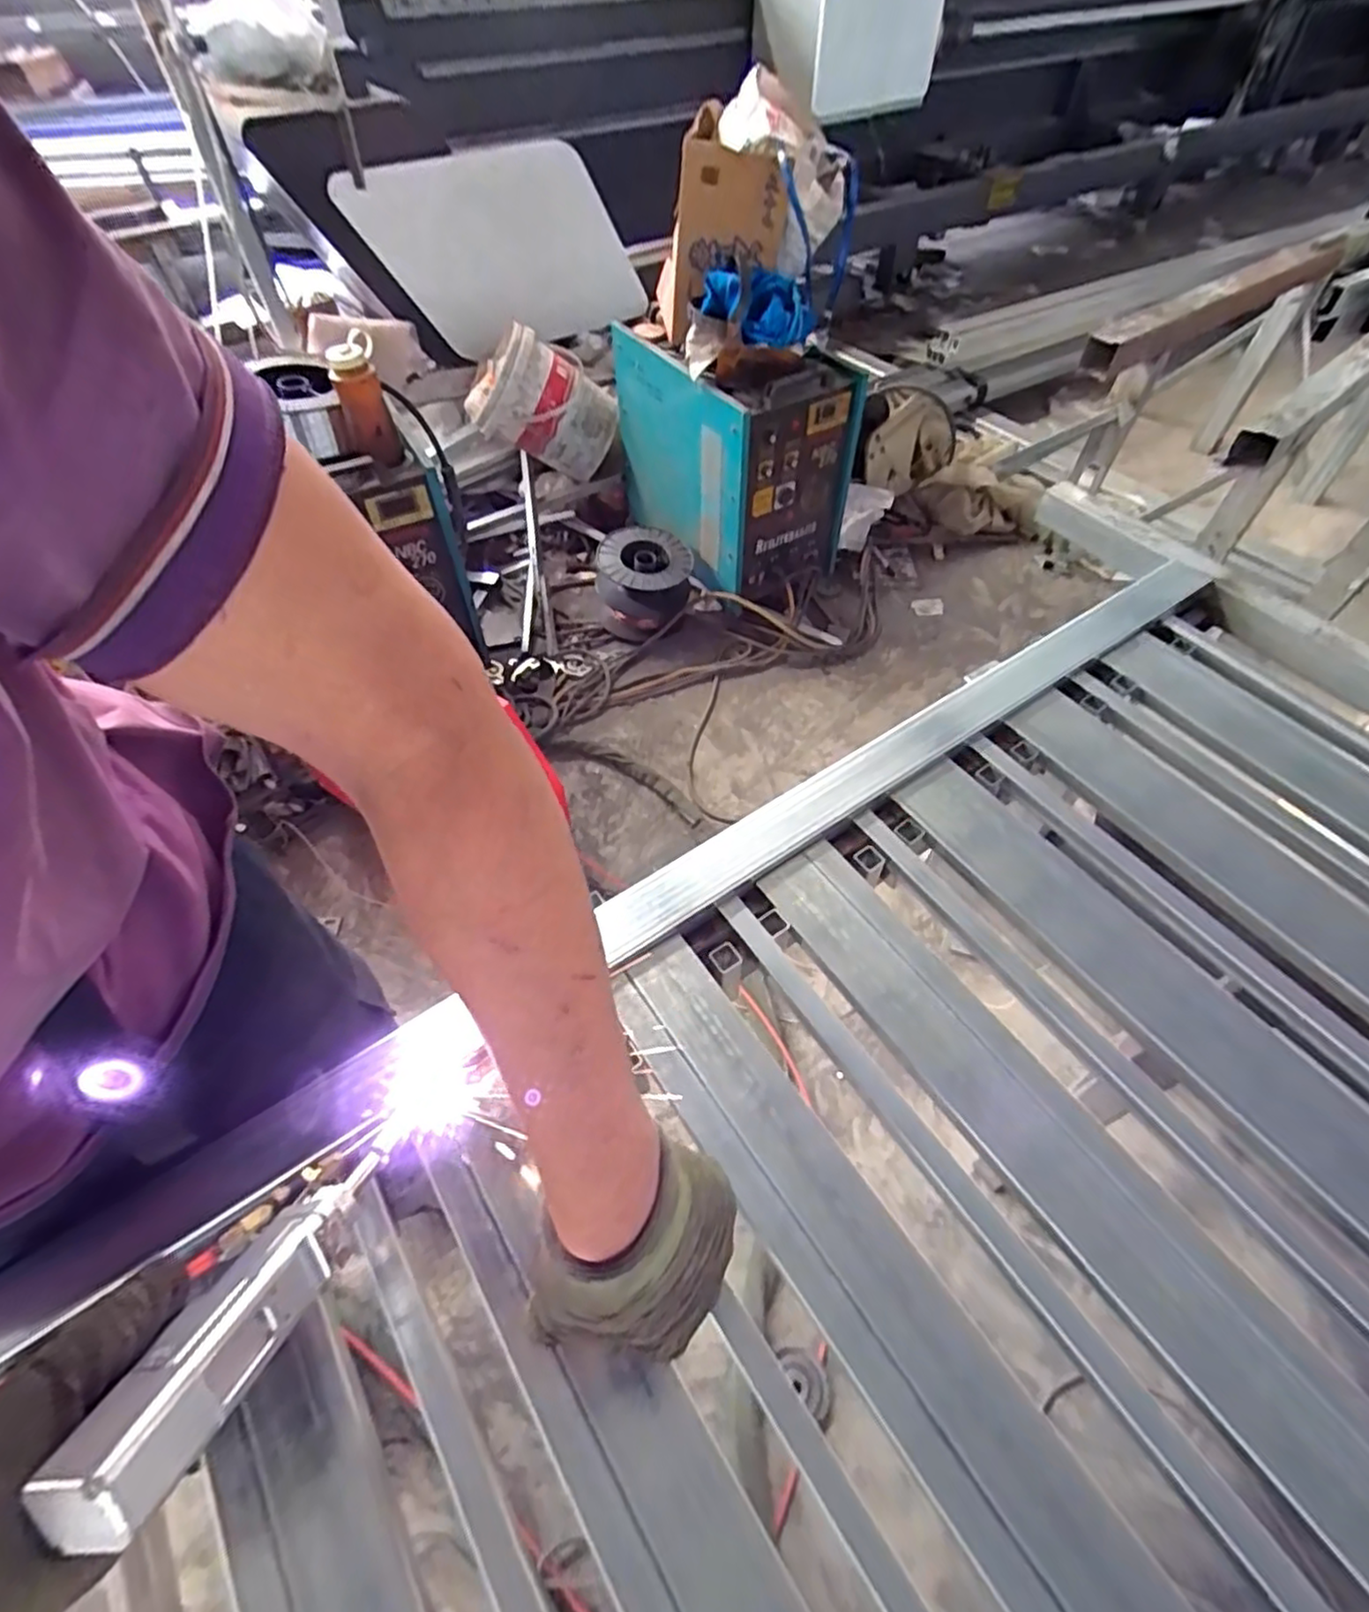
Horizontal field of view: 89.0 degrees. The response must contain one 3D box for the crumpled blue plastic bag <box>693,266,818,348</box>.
[{"bbox_3d":[0.151,-1.090,1.521,0.263,0.124,0.209,5,55,4],"label":"crumpled blue plastic bag"}]

